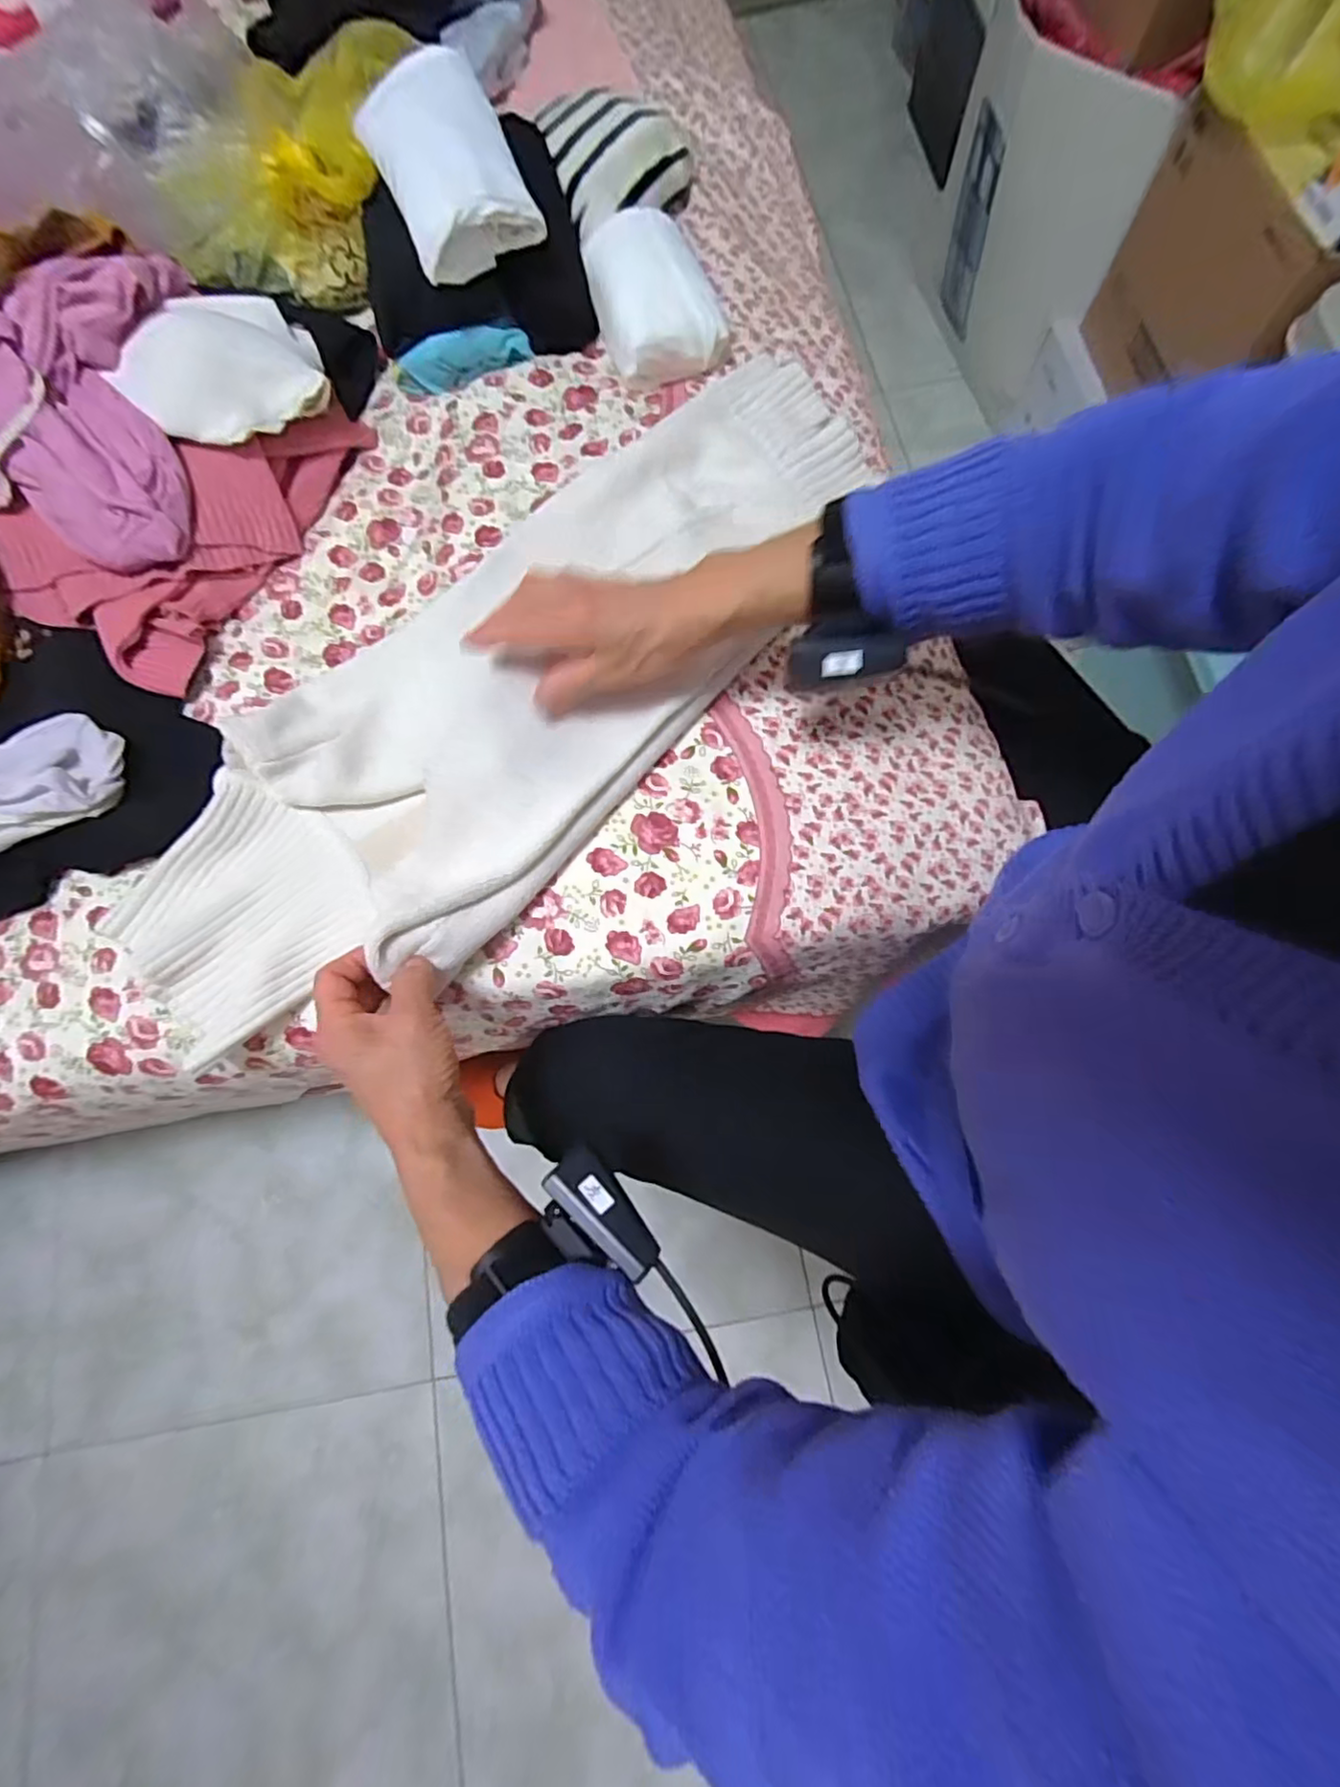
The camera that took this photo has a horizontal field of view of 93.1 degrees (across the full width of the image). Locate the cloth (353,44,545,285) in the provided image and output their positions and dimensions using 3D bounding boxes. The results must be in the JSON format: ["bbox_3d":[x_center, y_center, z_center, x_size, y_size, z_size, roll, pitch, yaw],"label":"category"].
[{"bbox_3d":[-0.175,-0.570,0.506,0.100,0.065,0.159,-24,75,-5],"label":"cloth"}]

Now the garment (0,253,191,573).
[{"bbox_3d":[-0.472,-0.380,0.486,0.172,0.085,0.254,-9,74,-1],"label":"garment"}]

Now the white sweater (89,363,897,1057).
[{"bbox_3d":[-0.106,-0.158,0.465,0.239,0.051,0.677,41,82,12],"label":"white sweater"}]

